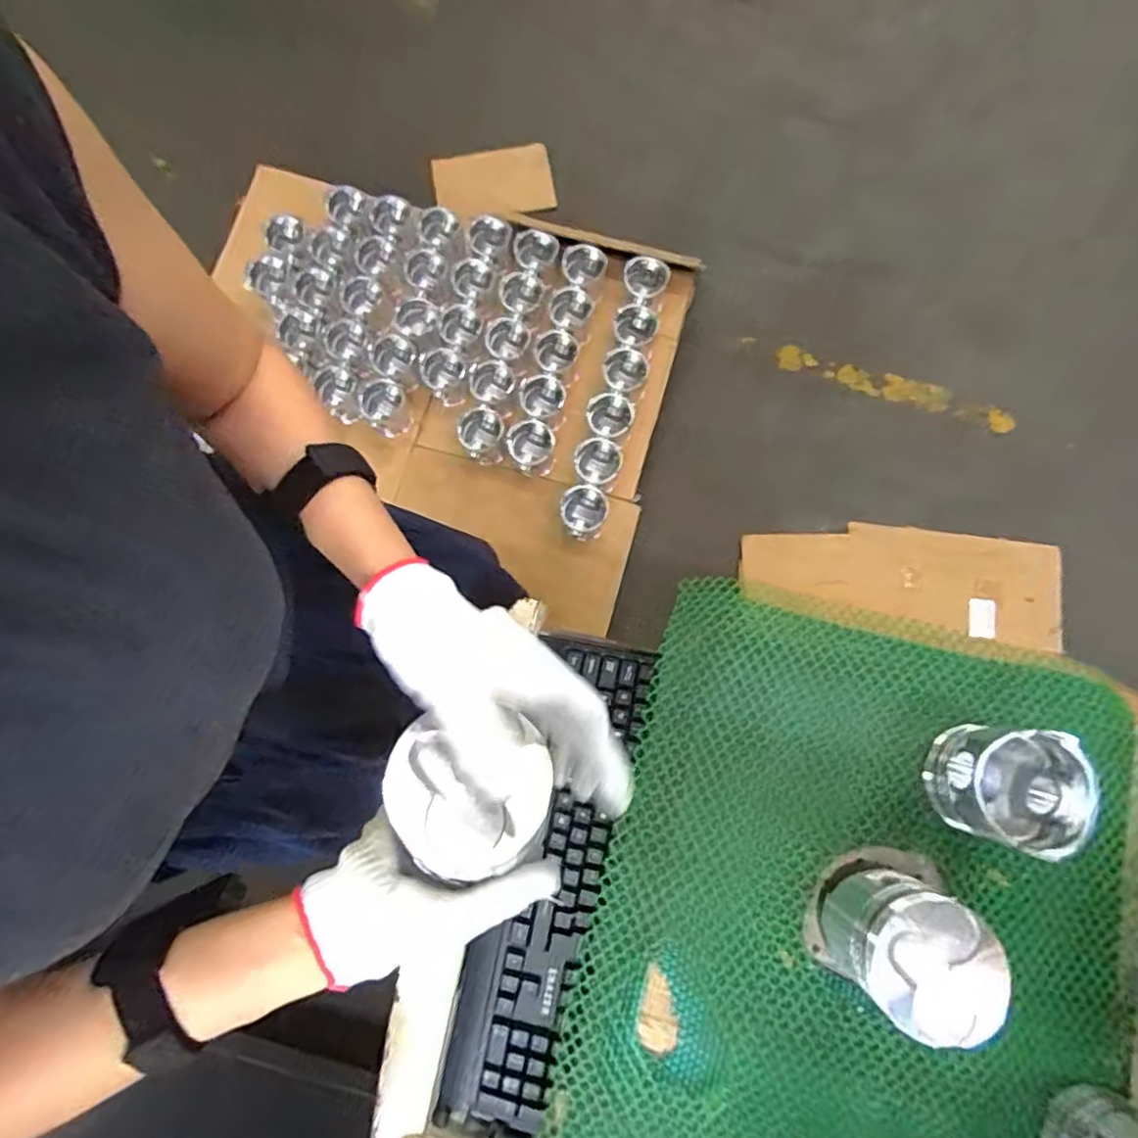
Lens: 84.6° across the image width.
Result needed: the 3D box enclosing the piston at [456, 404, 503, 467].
[{"bbox_3d":[-0.175,-0.268,1.260,0.091,0.077,0.100,0,80,1],"label":"piston"}]

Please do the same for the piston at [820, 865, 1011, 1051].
[{"bbox_3d":[0.248,0.274,0.463,0.085,0.114,0.092,0,80,1],"label":"piston"}]

